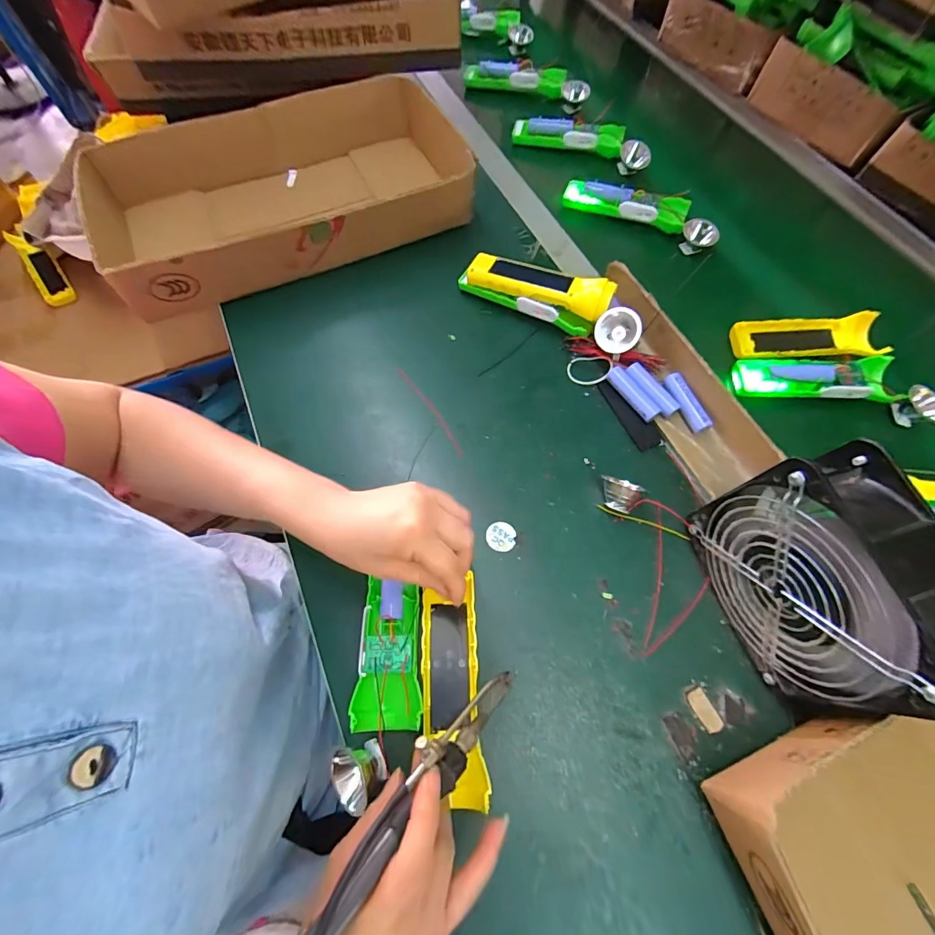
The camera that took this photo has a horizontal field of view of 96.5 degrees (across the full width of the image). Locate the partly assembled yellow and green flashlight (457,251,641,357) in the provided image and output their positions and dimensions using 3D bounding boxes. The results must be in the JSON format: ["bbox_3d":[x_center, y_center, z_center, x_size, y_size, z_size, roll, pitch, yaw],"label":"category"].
[{"bbox_3d":[0.092,-0.188,0.463,0.206,0.047,0.056,29,69,13],"label":"partly assembled yellow and green flashlight"}]

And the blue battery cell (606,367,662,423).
[{"bbox_3d":[0.169,-0.074,0.431,0.016,0.019,0.064,-30,68,-13],"label":"blue battery cell"}]

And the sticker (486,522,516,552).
[{"bbox_3d":[0.031,0.063,0.380,0.027,0.004,0.027,0,65,0],"label":"sticker"}]

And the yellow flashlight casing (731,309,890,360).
[{"bbox_3d":[0.382,-0.145,0.473,0.160,0.019,0.051,-3,65,-1],"label":"yellow flashlight casing"}]

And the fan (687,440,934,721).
[{"bbox_3d":[0.244,0.083,0.291,0.067,0.146,0.156,-16,66,-7],"label":"fan"}]

